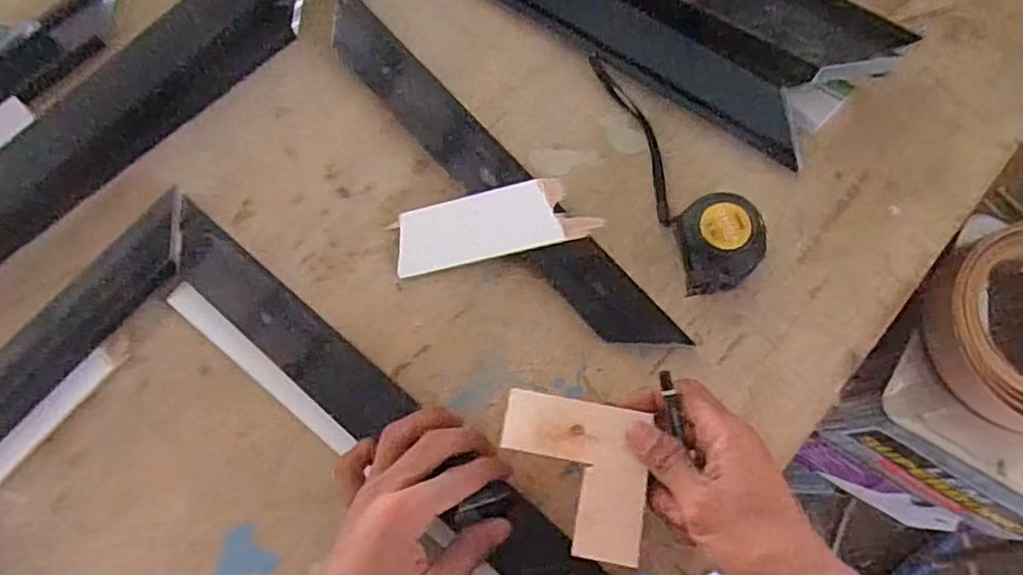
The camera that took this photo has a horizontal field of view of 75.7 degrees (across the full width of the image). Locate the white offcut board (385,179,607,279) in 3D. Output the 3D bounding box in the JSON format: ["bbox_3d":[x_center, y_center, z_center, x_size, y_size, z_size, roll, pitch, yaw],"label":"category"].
[{"bbox_3d":[-0.014,-0.046,0.485,0.145,0.008,0.048,-13,91,6],"label":"white offcut board"}]

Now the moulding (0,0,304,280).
[{"bbox_3d":[-0.393,-0.031,0.475,0.046,0.055,0.649,41,79,13],"label":"moulding"}]

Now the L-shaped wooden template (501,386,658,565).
[{"bbox_3d":[0.037,0.113,0.399,0.089,0.004,0.089,10,73,4],"label":"L-shaped wooden template"}]

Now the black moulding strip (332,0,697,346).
[{"bbox_3d":[-0.022,-0.090,0.506,0.043,0.019,0.380,-40,75,-9],"label":"black moulding strip"}]

